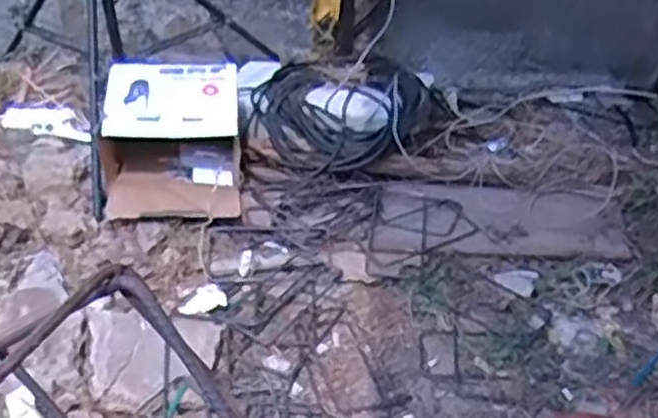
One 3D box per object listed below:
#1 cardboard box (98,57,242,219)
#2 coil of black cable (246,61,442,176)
[{"bbox_3d":[-0.260,-0.109,1.318,0.221,0.158,0.260,0,39,-8],"label":"cardboard box"},{"bbox_3d":[0.021,-0.194,1.488,0.305,0.112,0.314,1,36,-1],"label":"coil of black cable"}]

